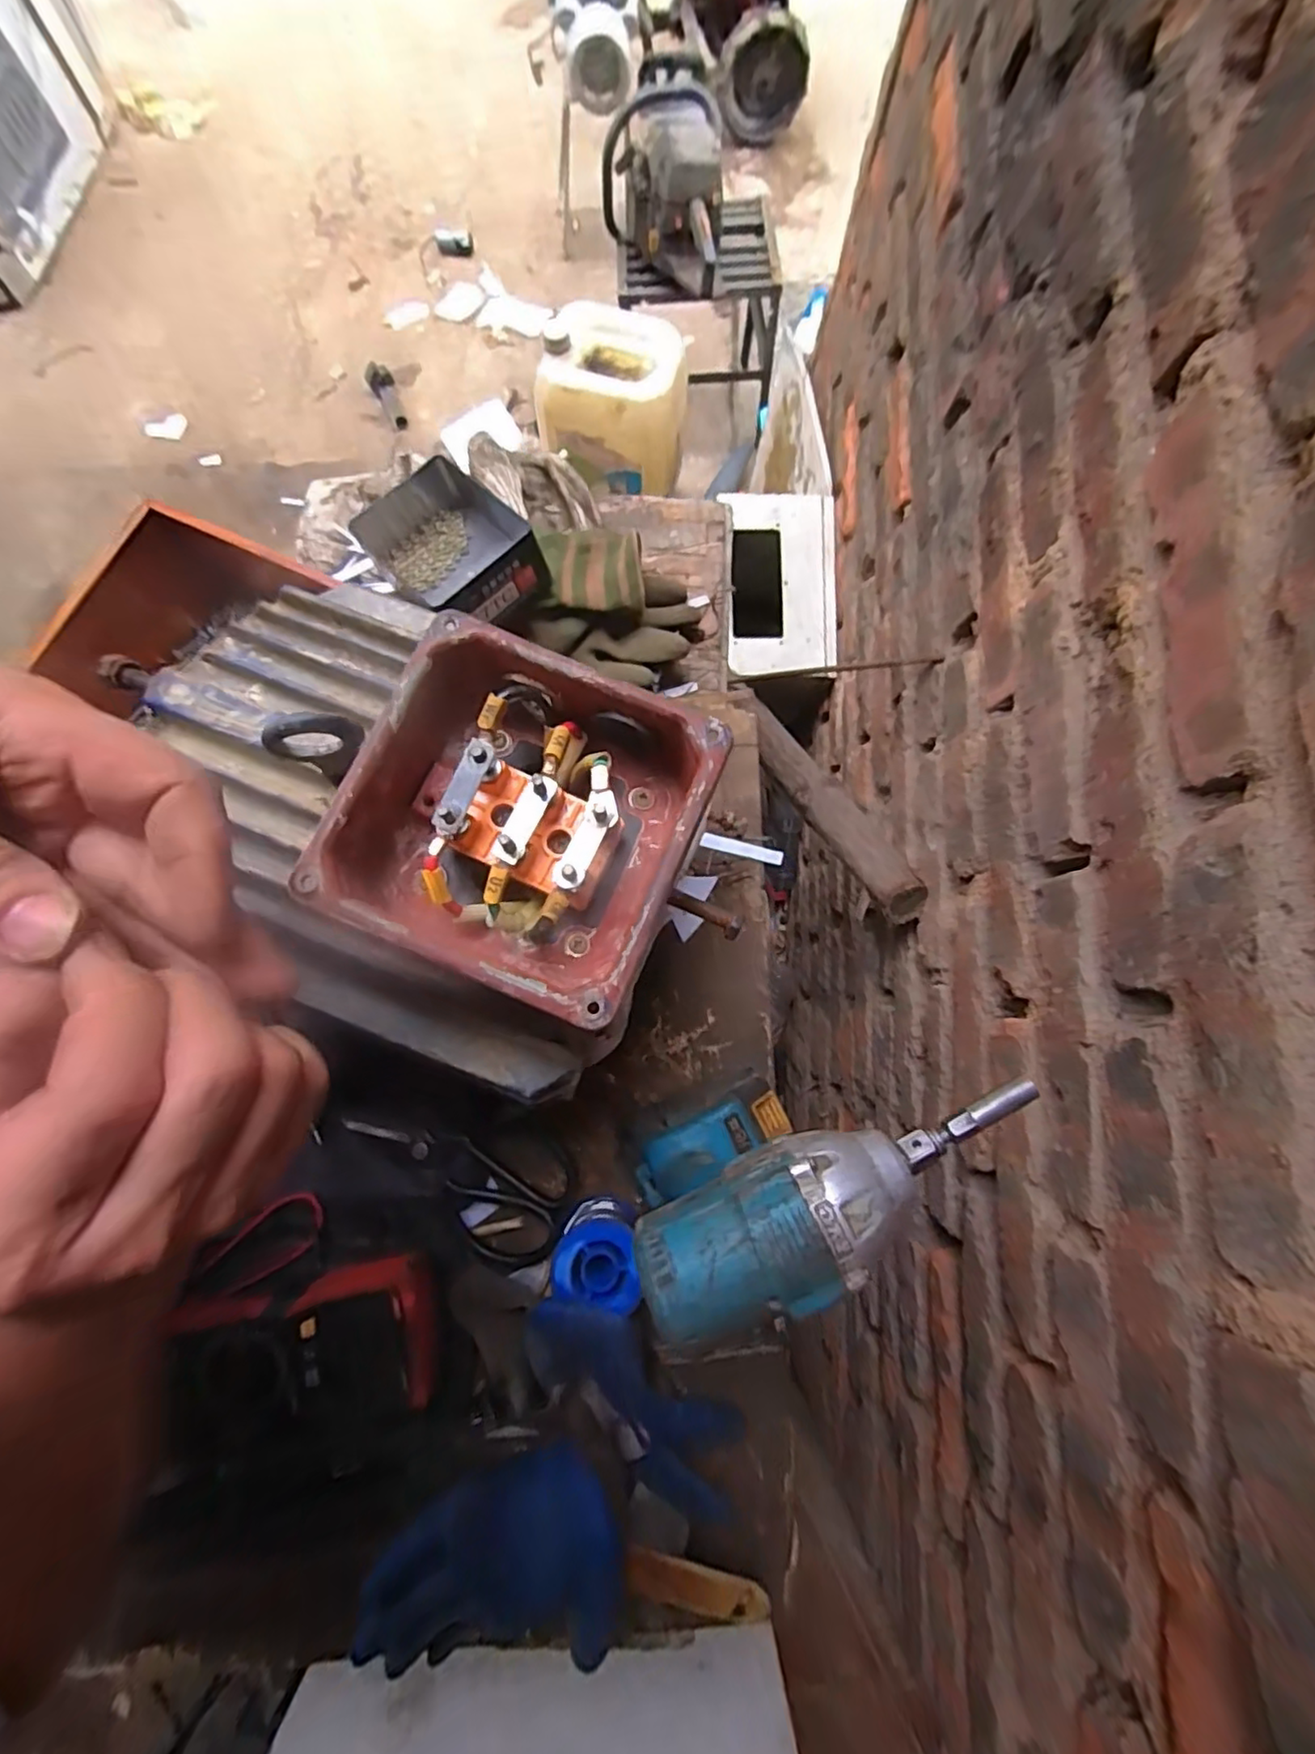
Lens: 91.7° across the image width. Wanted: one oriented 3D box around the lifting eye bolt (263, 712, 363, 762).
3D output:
[{"bbox_3d":[-0.132,-0.054,0.247,0.034,0.032,0.006,-13,80,-4],"label":"lifting eye bolt"}]

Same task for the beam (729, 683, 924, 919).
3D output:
[{"bbox_3d":[0.186,-0.106,0.771,0.050,0.044,0.393,-23,54,-5],"label":"beam"}]

